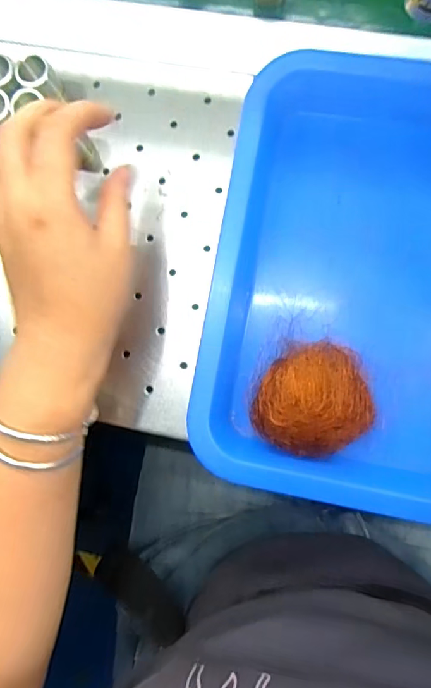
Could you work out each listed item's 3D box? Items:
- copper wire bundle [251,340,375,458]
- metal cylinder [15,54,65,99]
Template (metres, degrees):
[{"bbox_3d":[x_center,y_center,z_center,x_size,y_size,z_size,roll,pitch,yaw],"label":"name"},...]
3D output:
[{"bbox_3d":[0.058,0.033,0.275,0.062,0.041,0.066,0,86,5],"label":"copper wire bundle"},{"bbox_3d":[-0.113,-0.171,0.306,0.023,0.032,0.024,0,86,5],"label":"metal cylinder"}]

